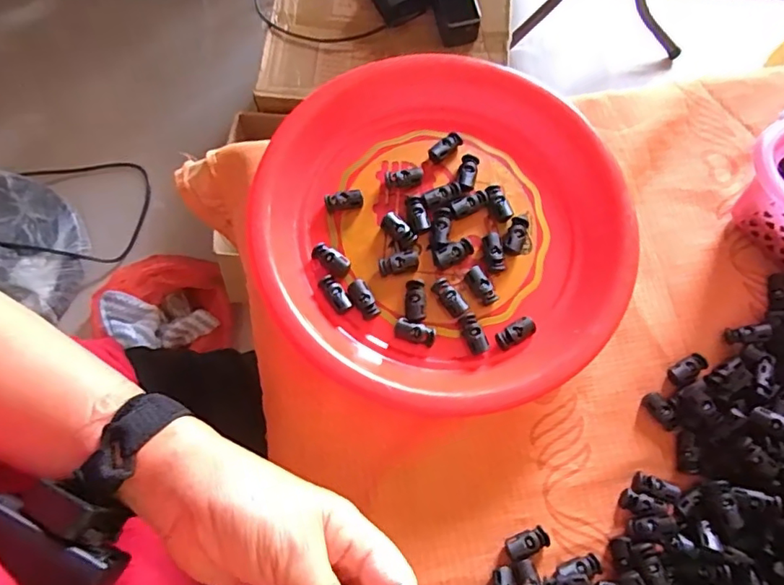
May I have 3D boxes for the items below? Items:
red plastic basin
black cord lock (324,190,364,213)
[{"bbox_3d":[0.036,-0.047,0.384,0.244,0.037,0.253,1,74,-2],"label":"red plastic basin"},{"bbox_3d":[-0.035,-0.065,0.385,0.028,0.010,0.011,-7,74,13],"label":"black cord lock"}]

